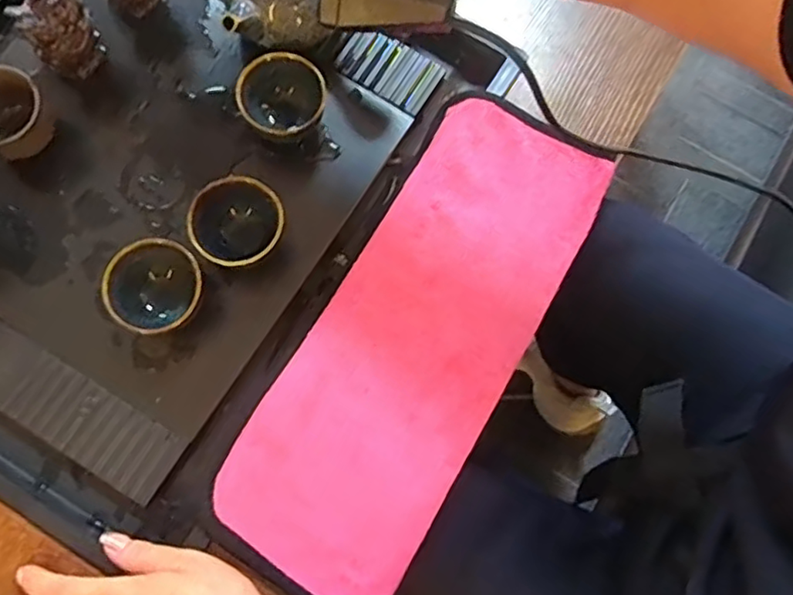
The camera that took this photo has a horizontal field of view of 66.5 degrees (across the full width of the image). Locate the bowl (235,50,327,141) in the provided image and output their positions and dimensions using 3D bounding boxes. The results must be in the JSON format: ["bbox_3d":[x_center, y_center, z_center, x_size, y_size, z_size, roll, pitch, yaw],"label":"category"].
[{"bbox_3d":[-0.085,-0.145,0.454,0.062,0.052,0.058,1,78,-3],"label":"bowl"}]

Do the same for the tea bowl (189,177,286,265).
[{"bbox_3d":[-0.116,-0.052,0.432,0.062,0.048,0.062,1,78,-3],"label":"tea bowl"}]

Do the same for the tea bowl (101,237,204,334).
[{"bbox_3d":[-0.162,-0.005,0.417,0.060,0.047,0.061,1,78,-3],"label":"tea bowl"}]

